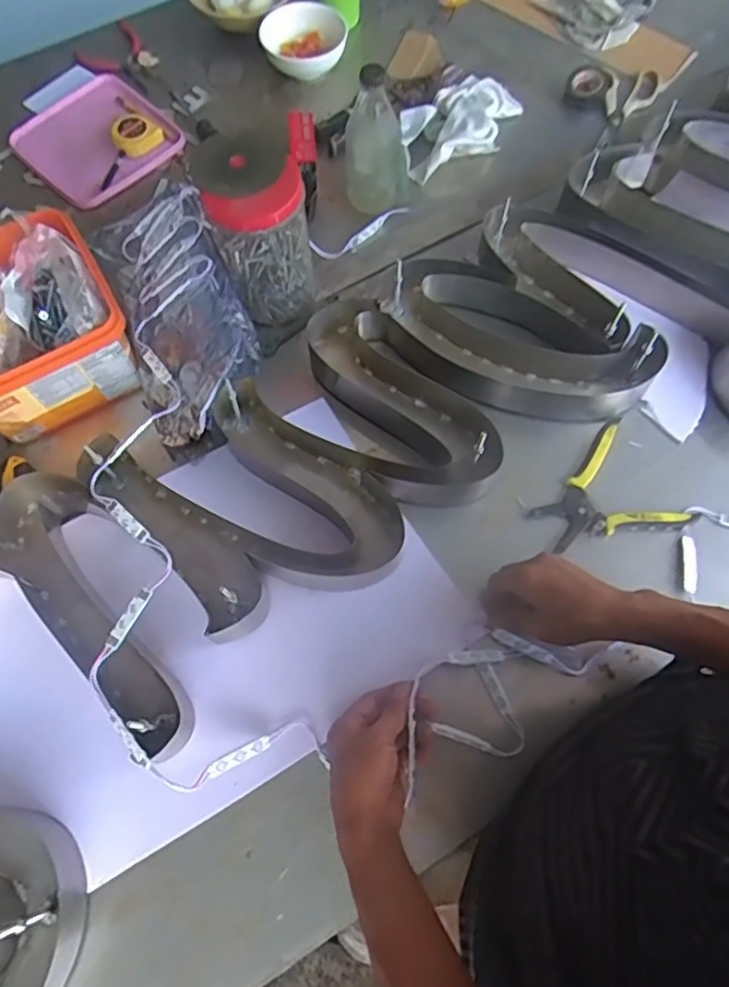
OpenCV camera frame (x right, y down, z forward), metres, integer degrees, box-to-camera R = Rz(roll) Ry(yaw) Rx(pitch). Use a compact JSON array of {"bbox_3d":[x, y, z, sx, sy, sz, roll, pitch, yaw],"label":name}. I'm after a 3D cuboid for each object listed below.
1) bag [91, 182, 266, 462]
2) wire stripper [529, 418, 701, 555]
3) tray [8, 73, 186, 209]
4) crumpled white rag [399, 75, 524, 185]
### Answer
[{"bbox_3d":[-0.210,-0.212,0.702,0.137,0.106,0.324,-20,69,-7],"label":"bag"},{"bbox_3d":[0.248,0.002,0.664,0.145,0.013,0.134,-26,70,-9],"label":"wire stripper"},{"bbox_3d":[-0.380,-0.506,0.885,0.193,0.021,0.219,-43,73,-15],"label":"tray"},{"bbox_3d":[0.126,-0.510,0.860,0.192,0.034,0.120,-37,72,-13],"label":"crumpled white rag"}]

